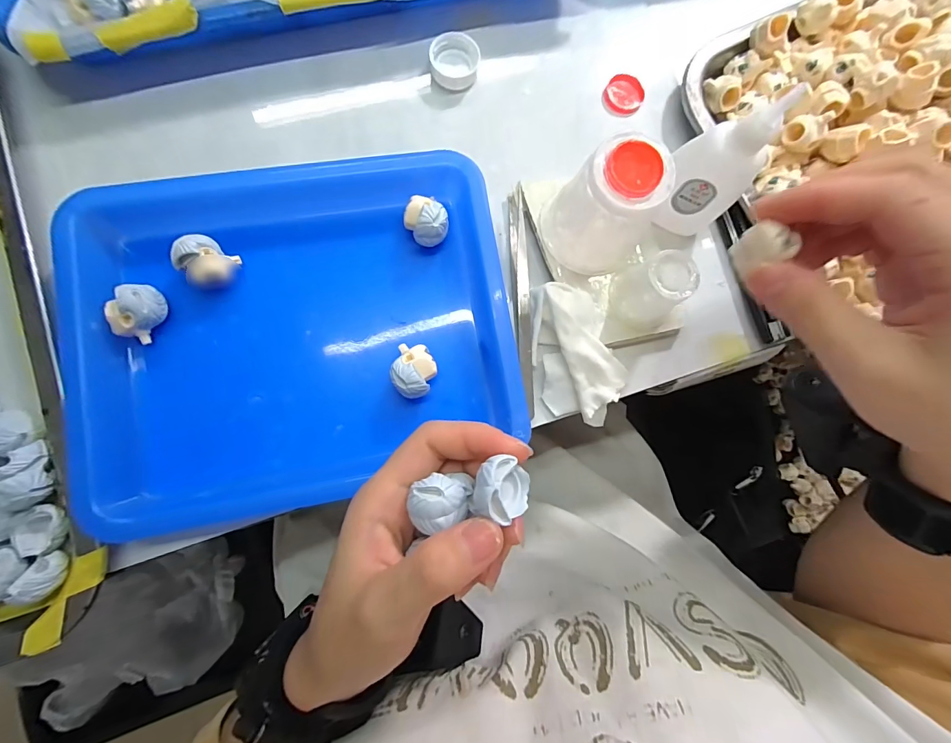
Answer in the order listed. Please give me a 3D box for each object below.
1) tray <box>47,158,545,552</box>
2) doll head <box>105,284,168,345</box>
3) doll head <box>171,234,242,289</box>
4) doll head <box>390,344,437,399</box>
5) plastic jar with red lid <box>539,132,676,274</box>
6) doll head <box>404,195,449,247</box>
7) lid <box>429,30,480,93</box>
[{"bbox_3d":[-0.092,-0.024,0.228,0.214,0.034,0.181,-10,86,-6],"label":"tray"},{"bbox_3d":[-0.174,-0.031,0.217,0.019,0.025,0.027,37,82,0],"label":"doll head"},{"bbox_3d":[-0.142,-0.057,0.223,0.024,0.021,0.024,1,83,-4],"label":"doll head"},{"bbox_3d":[-0.033,0.000,0.228,0.022,0.026,0.027,21,82,-2],"label":"doll head"},{"bbox_3d":[0.065,-0.083,0.227,0.045,0.074,0.044,1,83,-4],"label":"plastic jar with red lid"},{"bbox_3d":[-0.028,-0.084,0.237,0.021,0.025,0.027,-42,88,-8],"label":"doll head"},{"bbox_3d":[-0.013,-0.193,0.263,0.030,0.008,0.032,5,83,-4],"label":"lid"}]

